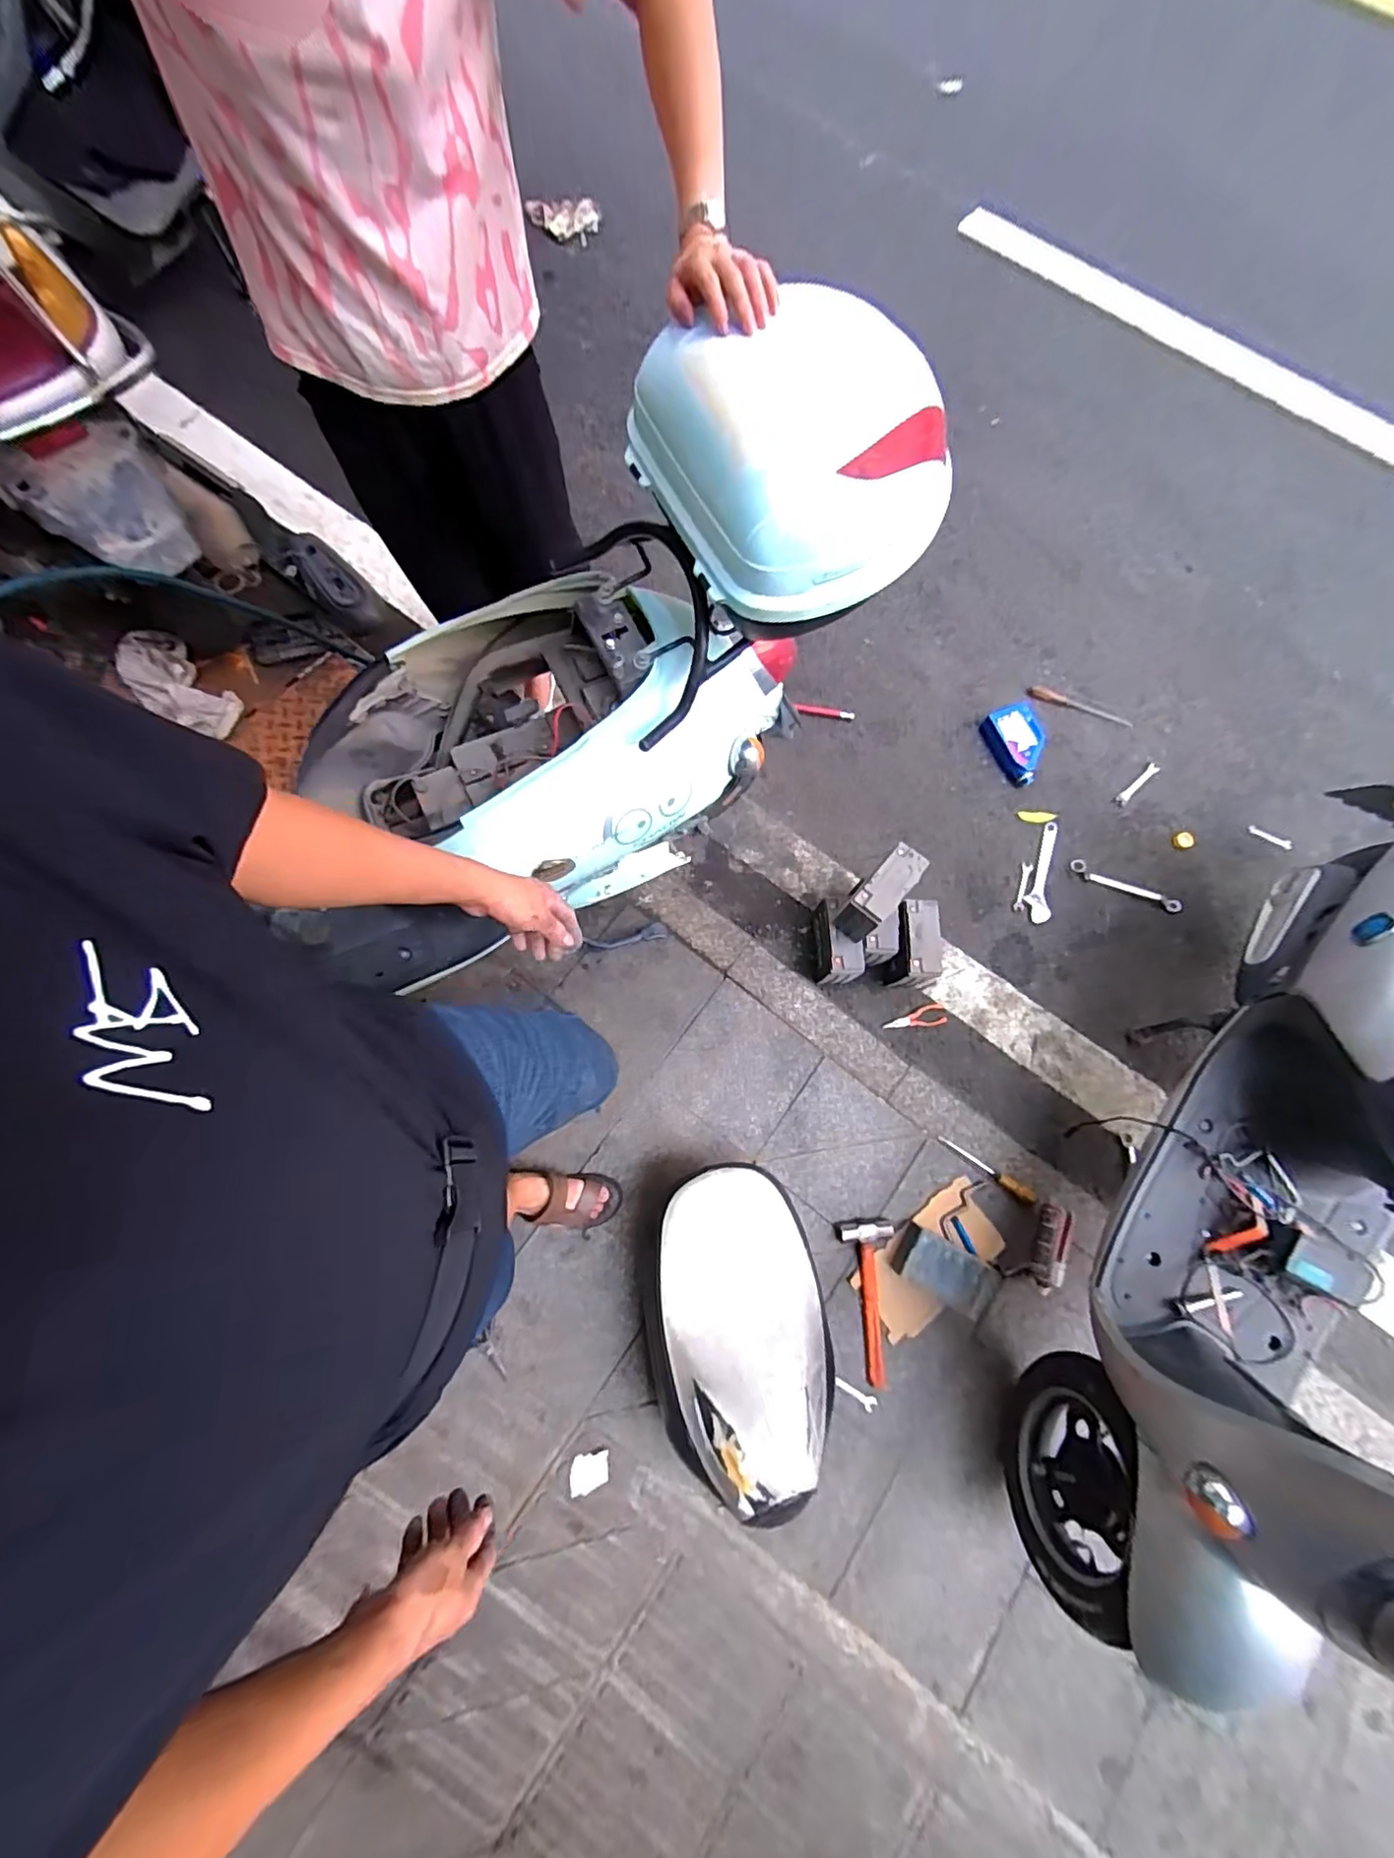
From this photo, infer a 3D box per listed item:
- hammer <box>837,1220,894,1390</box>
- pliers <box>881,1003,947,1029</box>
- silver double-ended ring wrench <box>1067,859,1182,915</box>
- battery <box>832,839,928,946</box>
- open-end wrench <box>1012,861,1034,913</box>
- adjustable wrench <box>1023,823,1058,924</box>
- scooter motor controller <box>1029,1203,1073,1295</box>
[{"bbox_3d":[0.382,0.803,1.304,0.113,0.031,0.313,-4,74,-1],"label":"hammer"},{"bbox_3d":[0.529,0.217,1.481,0.155,0.009,0.051,-8,74,-3],"label":"pliers"},{"bbox_3d":[1.123,-0.111,1.590,0.294,0.015,0.041,24,75,6],"label":"silver double-ended ring wrench"},{"bbox_3d":[0.391,-0.073,1.298,0.082,0.156,0.179,43,76,9],"label":"battery"},{"bbox_3d":[0.848,-0.111,1.575,0.033,0.006,0.143,19,74,5],"label":"open-end wrench"},{"bbox_3d":[0.901,-0.154,1.583,0.059,0.024,0.287,15,74,4],"label":"adjustable wrench"},{"bbox_3d":[0.781,0.704,1.332,0.074,0.058,0.185,18,74,5],"label":"scooter motor controller"}]

